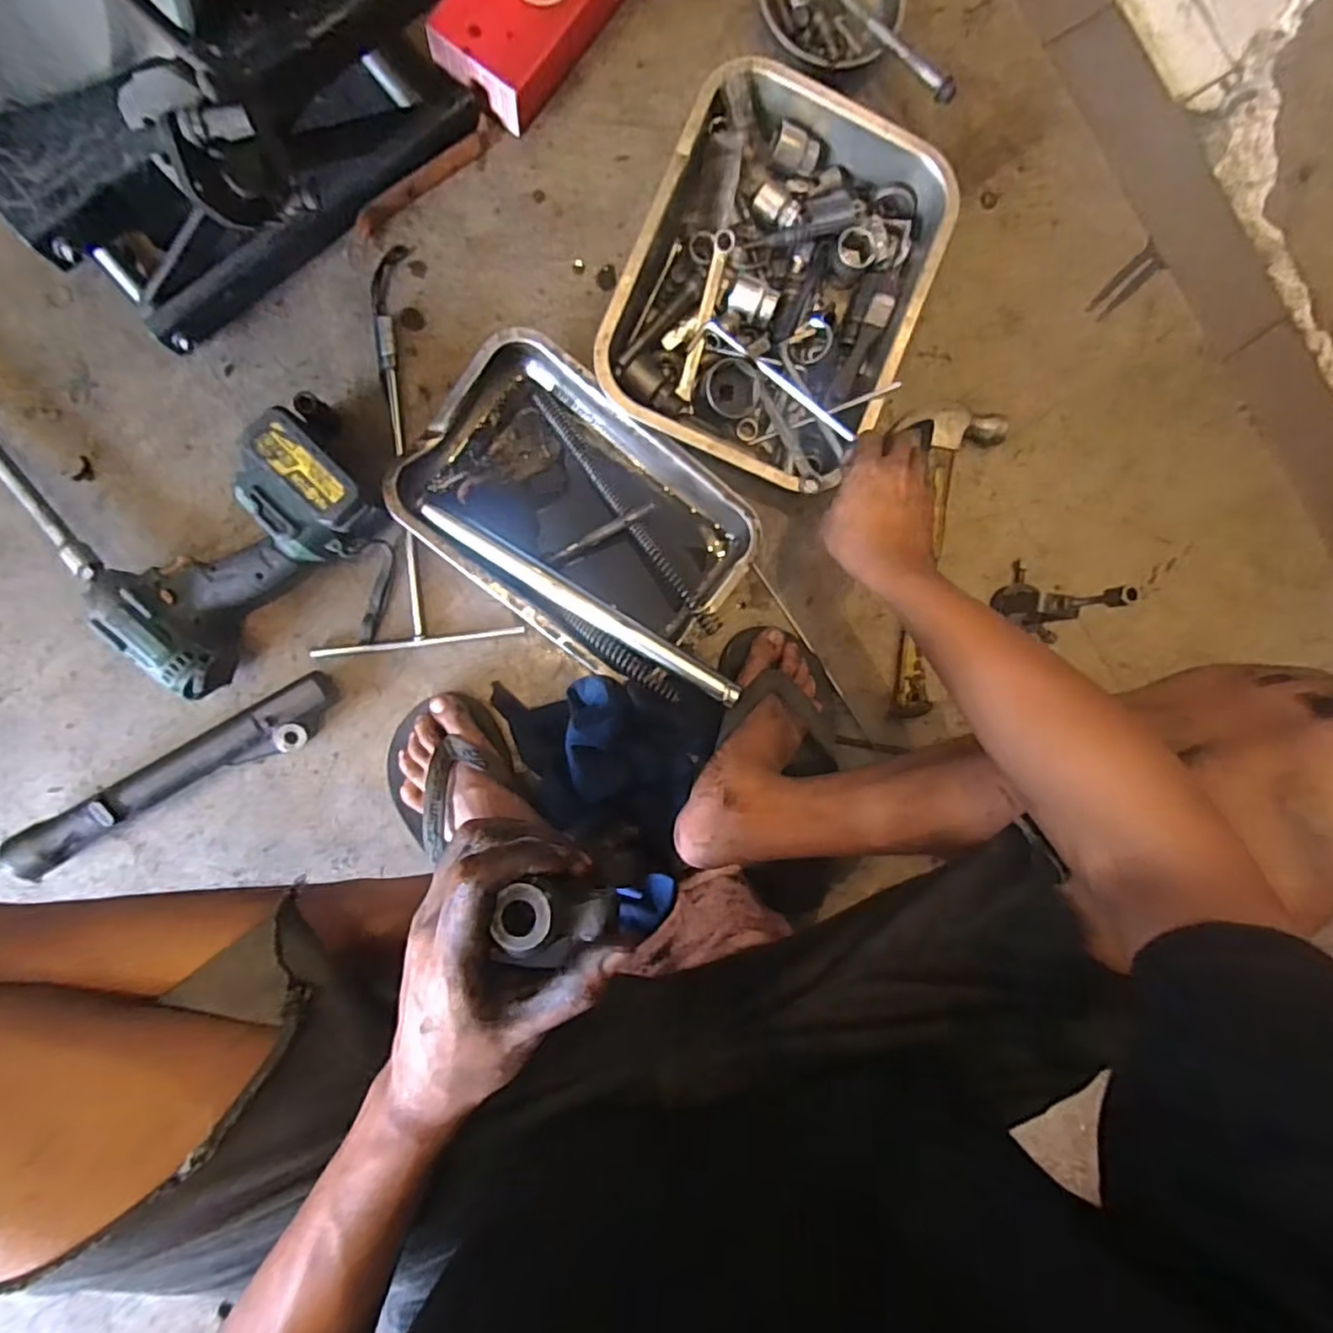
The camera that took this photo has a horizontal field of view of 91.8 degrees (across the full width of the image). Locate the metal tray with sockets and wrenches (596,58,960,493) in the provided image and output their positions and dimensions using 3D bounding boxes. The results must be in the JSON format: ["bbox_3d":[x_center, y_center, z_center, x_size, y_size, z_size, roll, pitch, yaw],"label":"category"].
[{"bbox_3d":[0.100,-0.352,0.619,0.258,0.077,0.349,22,86,-7],"label":"metal tray with sockets and wrenches"}]

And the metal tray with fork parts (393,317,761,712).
[{"bbox_3d":[-0.063,-0.123,0.604,0.348,0.062,0.208,38,84,-6],"label":"metal tray with fork parts"}]

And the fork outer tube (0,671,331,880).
[{"bbox_3d":[-0.429,0.095,0.569,0.288,0.034,0.050,-29,93,-8],"label":"fork outer tube"}]

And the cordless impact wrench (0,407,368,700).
[{"bbox_3d":[-0.459,-0.188,0.542,0.391,0.079,0.251,43,83,-5],"label":"cordless impact wrench"}]

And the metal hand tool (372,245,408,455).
[{"bbox_3d":[-0.260,-0.299,0.602,0.029,0.008,0.194,1,89,-8],"label":"metal hand tool"}]

